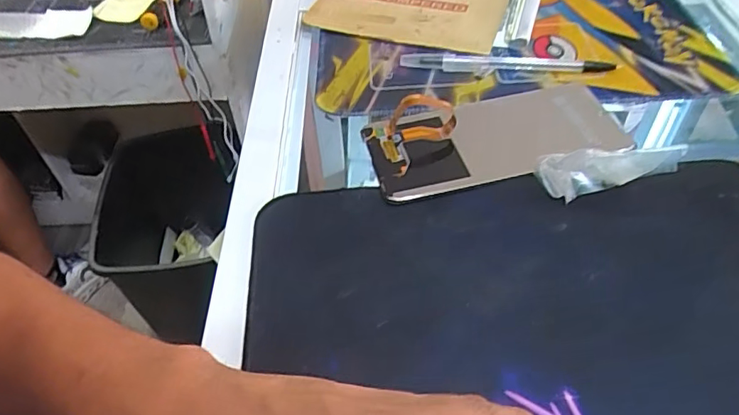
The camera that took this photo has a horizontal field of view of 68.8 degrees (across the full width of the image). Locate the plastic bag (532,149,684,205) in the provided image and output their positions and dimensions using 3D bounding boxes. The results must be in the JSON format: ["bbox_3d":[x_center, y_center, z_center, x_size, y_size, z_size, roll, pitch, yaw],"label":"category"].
[{"bbox_3d":[0.131,-0.019,0.299,0.072,0.025,0.018,-8,47,17],"label":"plastic bag"}]

